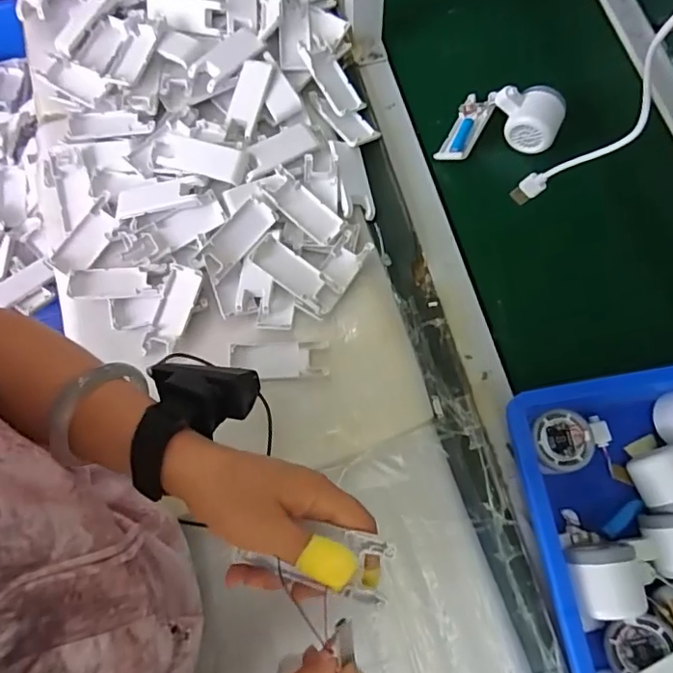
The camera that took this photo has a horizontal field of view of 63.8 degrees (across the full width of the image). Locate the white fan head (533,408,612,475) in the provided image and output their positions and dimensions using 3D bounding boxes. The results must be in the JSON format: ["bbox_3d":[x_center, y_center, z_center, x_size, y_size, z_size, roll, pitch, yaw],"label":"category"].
[{"bbox_3d":[0.221,0.100,0.521,0.076,0.048,0.054,-14,72,-3],"label":"white fan head"}]

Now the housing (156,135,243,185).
[{"bbox_3d":[-0.154,-0.199,0.610,0.099,0.013,0.041,17,73,7],"label":"housing"}]

